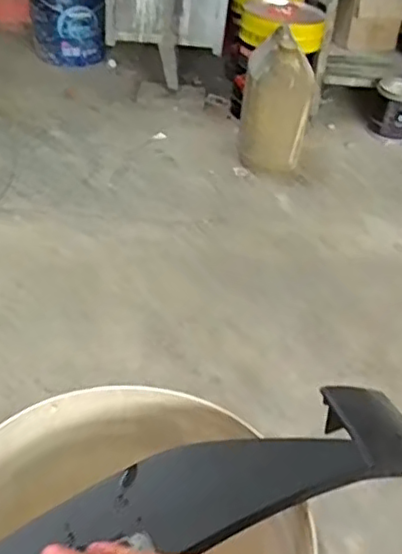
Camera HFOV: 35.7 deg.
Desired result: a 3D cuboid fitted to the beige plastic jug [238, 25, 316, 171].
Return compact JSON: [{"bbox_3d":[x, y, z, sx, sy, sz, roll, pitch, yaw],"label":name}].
[{"bbox_3d":[0.211,-0.470,1.747,0.186,0.370,0.141,6,37,-3],"label":"beige plastic jug"}]

